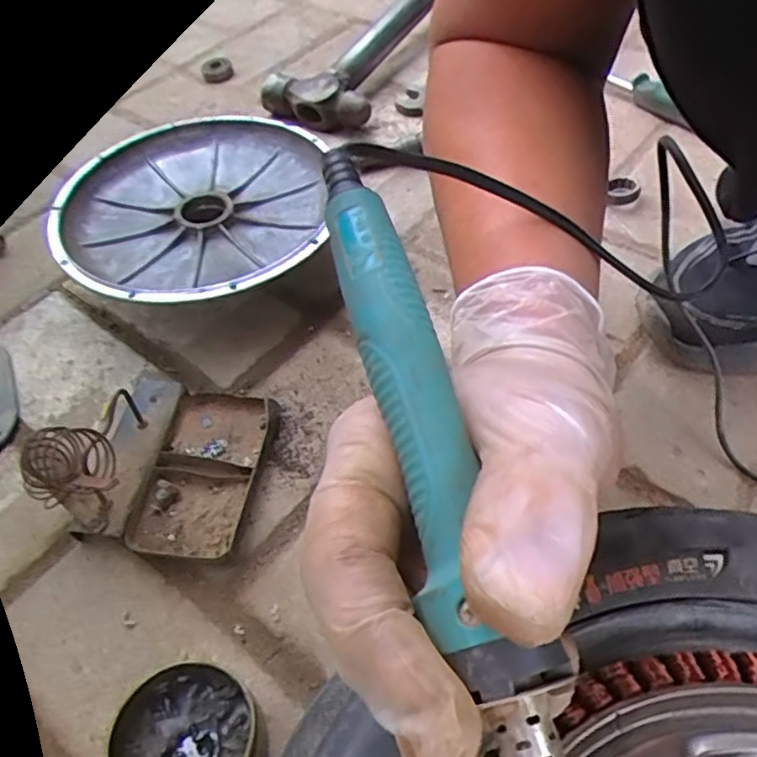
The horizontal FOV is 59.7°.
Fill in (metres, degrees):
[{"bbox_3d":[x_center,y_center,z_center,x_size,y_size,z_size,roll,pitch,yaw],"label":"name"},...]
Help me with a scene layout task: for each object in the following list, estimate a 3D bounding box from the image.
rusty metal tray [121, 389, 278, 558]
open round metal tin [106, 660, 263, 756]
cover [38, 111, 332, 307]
[{"bbox_3d":[-0.104,0.057,0.402,0.063,0.017,0.107,5,52,9],"label":"rusty metal tray"},{"bbox_3d":[-0.088,0.168,0.306,0.066,0.029,0.069,-3,51,3],"label":"open round metal tin"},{"bbox_3d":[-0.141,-0.127,0.493,0.197,0.034,0.199,-6,51,1],"label":"cover"}]

